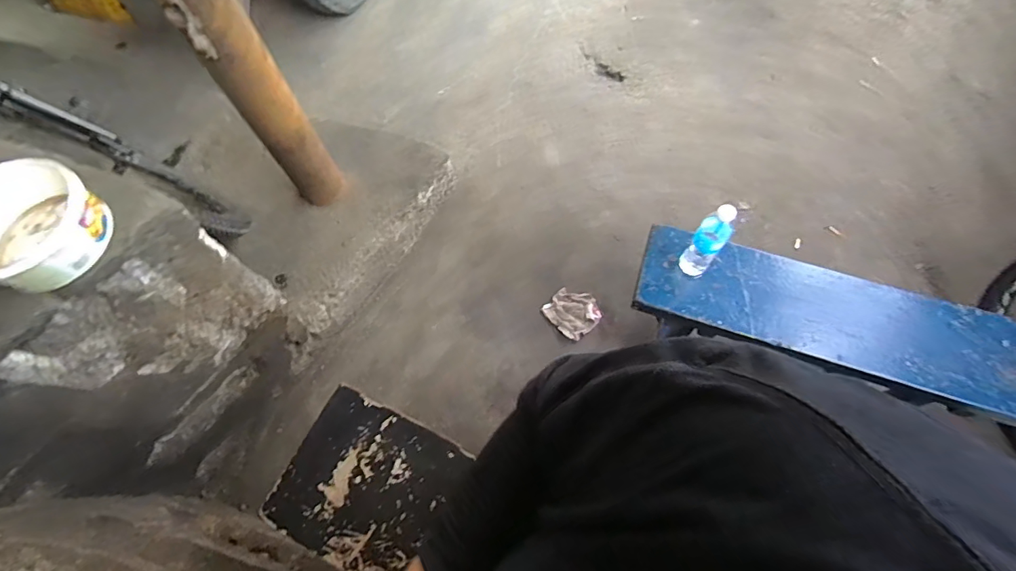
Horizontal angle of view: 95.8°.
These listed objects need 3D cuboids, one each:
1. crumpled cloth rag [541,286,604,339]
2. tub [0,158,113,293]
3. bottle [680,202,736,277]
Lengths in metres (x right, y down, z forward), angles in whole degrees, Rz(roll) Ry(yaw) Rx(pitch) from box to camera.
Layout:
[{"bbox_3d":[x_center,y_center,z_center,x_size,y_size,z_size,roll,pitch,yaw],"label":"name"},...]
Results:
[{"bbox_3d":[0.215,0.086,1.516,0.167,0.025,0.153,40,74,17],"label":"crumpled cloth rag"},{"bbox_3d":[-0.741,-0.090,0.714,0.183,0.091,0.185,11,68,7],"label":"tub"},{"bbox_3d":[0.432,-0.098,0.984,0.069,0.219,0.062,39,73,16],"label":"bottle"}]

